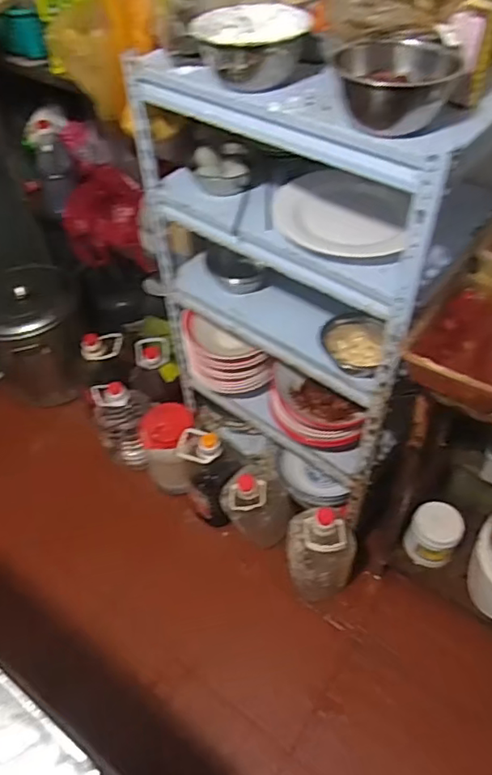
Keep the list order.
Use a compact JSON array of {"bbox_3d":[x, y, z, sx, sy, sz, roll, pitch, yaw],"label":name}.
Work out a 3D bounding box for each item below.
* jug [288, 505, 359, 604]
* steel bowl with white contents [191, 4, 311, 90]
[{"bbox_3d":[0.185,0.429,1.415,0.170,0.311,0.135,11,50,13],"label":"jug"},{"bbox_3d":[0.012,-0.517,0.844,0.161,0.062,0.168,-2,49,2],"label":"steel bowl with white contents"}]

